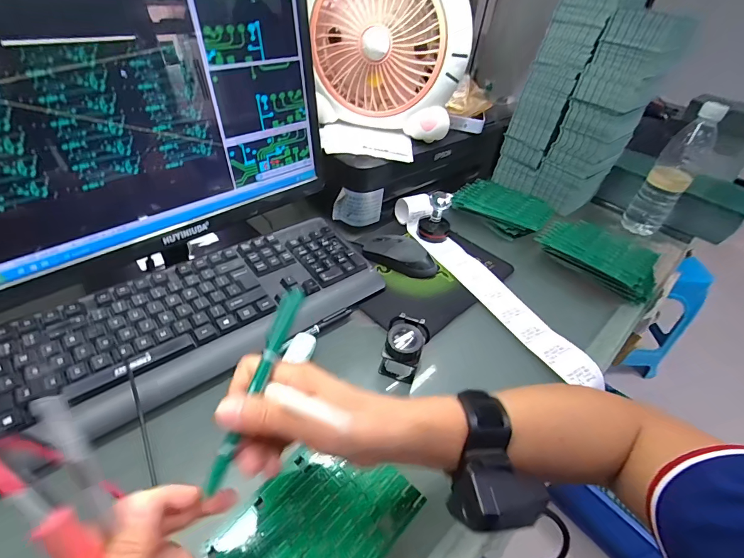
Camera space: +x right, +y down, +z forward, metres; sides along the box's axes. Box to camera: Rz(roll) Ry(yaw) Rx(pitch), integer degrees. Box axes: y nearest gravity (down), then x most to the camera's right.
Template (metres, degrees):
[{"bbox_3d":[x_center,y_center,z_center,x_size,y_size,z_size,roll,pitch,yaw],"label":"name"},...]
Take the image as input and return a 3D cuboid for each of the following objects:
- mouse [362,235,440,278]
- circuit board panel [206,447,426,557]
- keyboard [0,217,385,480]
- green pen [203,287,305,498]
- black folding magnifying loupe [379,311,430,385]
[{"bbox_3d":[0.045,-0.040,0.560,0.114,0.037,0.055,23,43,16],"label":"mouse"},{"bbox_3d":[-0.040,0.191,0.297,0.102,0.005,0.136,32,47,29],"label":"circuit board panel"},{"bbox_3d":[-0.192,0.038,0.431,0.431,0.032,0.157,-26,52,-33],"label":"keyboard"},{"bbox_3d":[-0.077,0.068,0.252,0.014,0.009,0.137,16,69,9],"label":"green pen"},{"bbox_3d":[0.036,0.073,0.416,0.047,0.056,0.065,16,42,10],"label":"black folding magnifying loupe"}]

